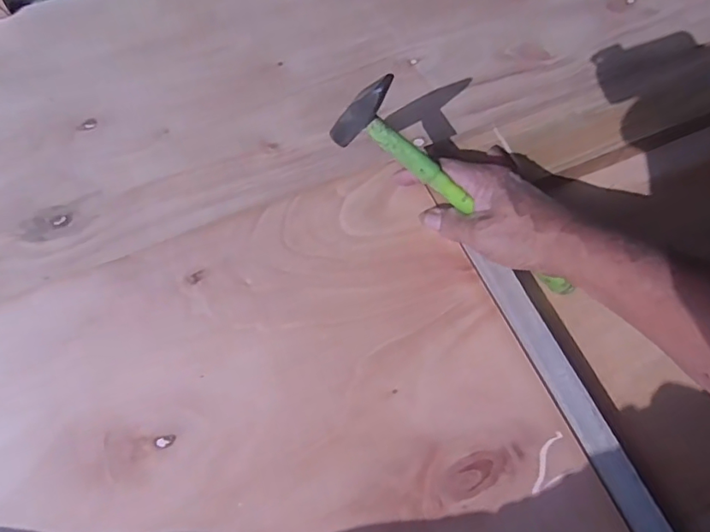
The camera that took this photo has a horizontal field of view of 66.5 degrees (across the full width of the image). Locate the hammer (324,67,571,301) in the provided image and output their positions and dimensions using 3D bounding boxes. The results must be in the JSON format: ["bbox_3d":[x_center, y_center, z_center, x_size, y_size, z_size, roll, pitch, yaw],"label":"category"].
[{"bbox_3d":[0.086,-0.050,0.441,0.237,0.085,0.018,39,68,-13],"label":"hammer"}]

